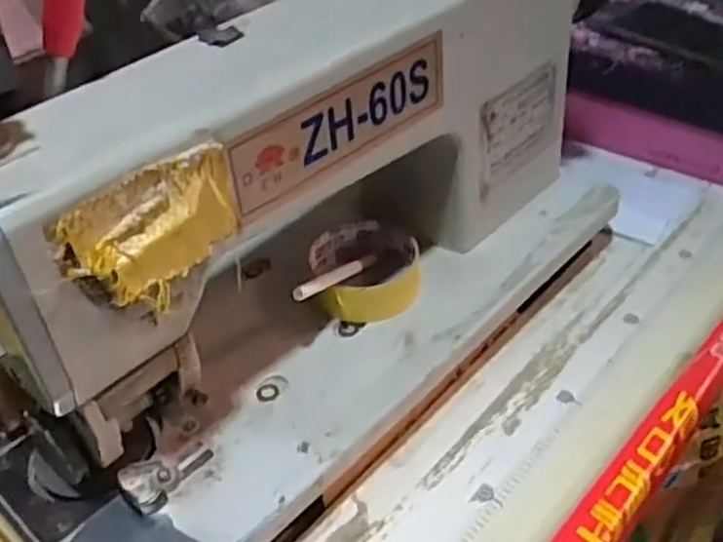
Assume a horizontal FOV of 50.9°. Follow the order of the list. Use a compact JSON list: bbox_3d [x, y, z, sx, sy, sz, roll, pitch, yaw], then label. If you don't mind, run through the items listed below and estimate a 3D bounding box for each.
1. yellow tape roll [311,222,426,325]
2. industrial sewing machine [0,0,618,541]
[{"bbox_3d":[0.003,-0.006,0.552,0.075,0.031,0.091,-10,41,-9],"label":"yellow tape roll"},{"bbox_3d":[-0.017,-0.047,0.484,0.481,0.213,0.193,-34,49,-32],"label":"industrial sewing machine"}]

